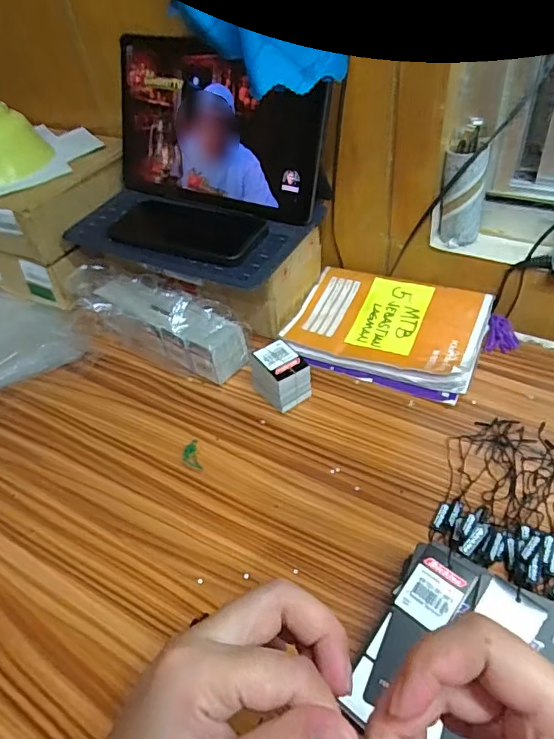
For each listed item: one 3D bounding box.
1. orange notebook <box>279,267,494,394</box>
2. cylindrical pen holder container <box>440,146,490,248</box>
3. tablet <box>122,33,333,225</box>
[{"bbox_3d":[0.125,-0.050,0.585,0.201,0.026,0.142,15,50,21],"label":"orange notebook"},{"bbox_3d":[0.198,-0.179,0.555,0.045,0.102,0.034,10,48,17],"label":"cylindrical pen holder container"},{"bbox_3d":[-0.070,-0.266,0.585,0.268,0.167,0.017,21,32,22],"label":"tablet"}]

